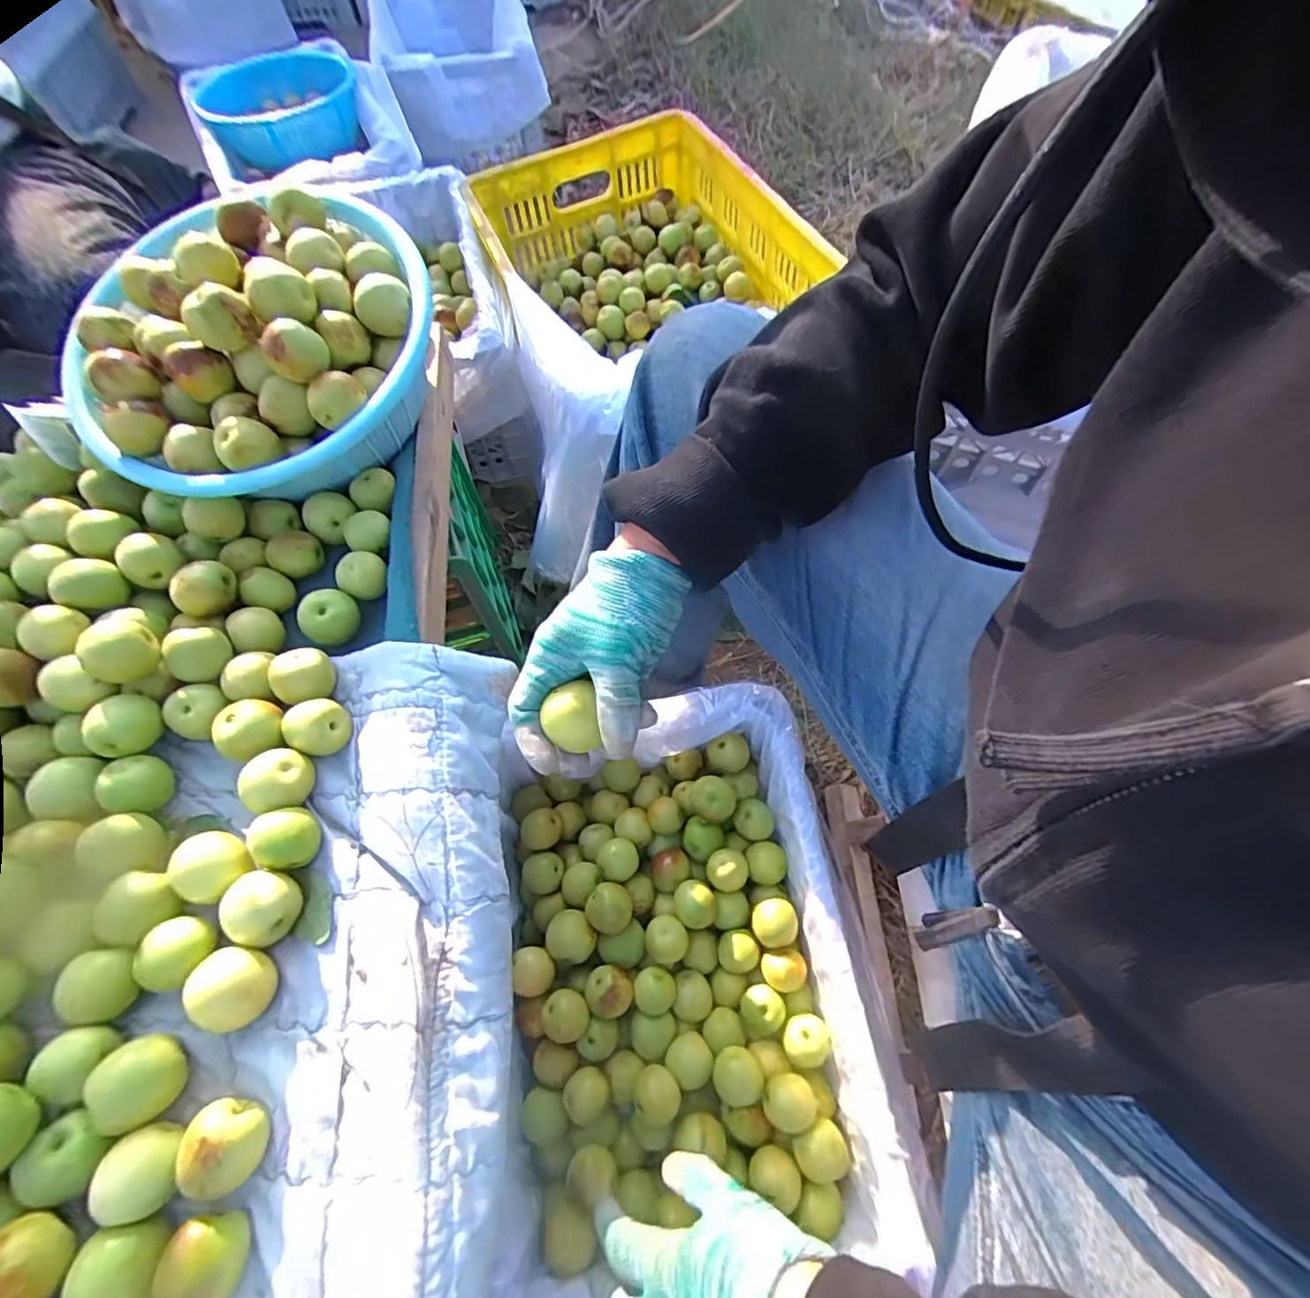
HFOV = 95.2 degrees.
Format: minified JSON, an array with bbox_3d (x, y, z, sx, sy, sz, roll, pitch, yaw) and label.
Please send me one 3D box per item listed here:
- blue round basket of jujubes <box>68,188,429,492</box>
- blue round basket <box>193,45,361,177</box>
[{"bbox_3d":[-0.300,-0.224,0.458,0.246,0.115,0.233,0,63,1],"label":"blue round basket of jujubes"},{"bbox_3d":[-0.670,-0.966,1.073,0.253,0.101,0.244,0,63,1],"label":"blue round basket"}]

